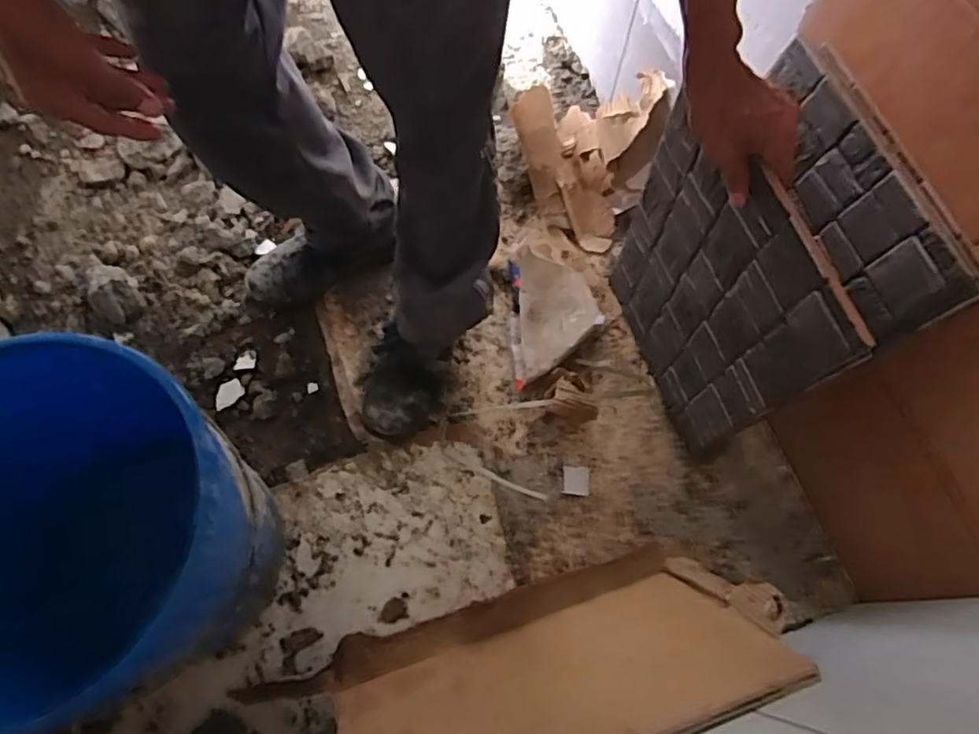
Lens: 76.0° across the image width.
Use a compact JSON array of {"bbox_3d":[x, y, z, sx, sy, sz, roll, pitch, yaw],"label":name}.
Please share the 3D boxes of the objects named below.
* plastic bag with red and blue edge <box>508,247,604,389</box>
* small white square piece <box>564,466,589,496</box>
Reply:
[{"bbox_3d":[0.101,-0.077,0.964,0.139,0.050,0.214,-2,68,-2],"label":"plastic bag with red and blue edge"},{"bbox_3d":[0.124,0.162,0.898,0.037,0.004,0.040,3,68,0],"label":"small white square piece"}]

